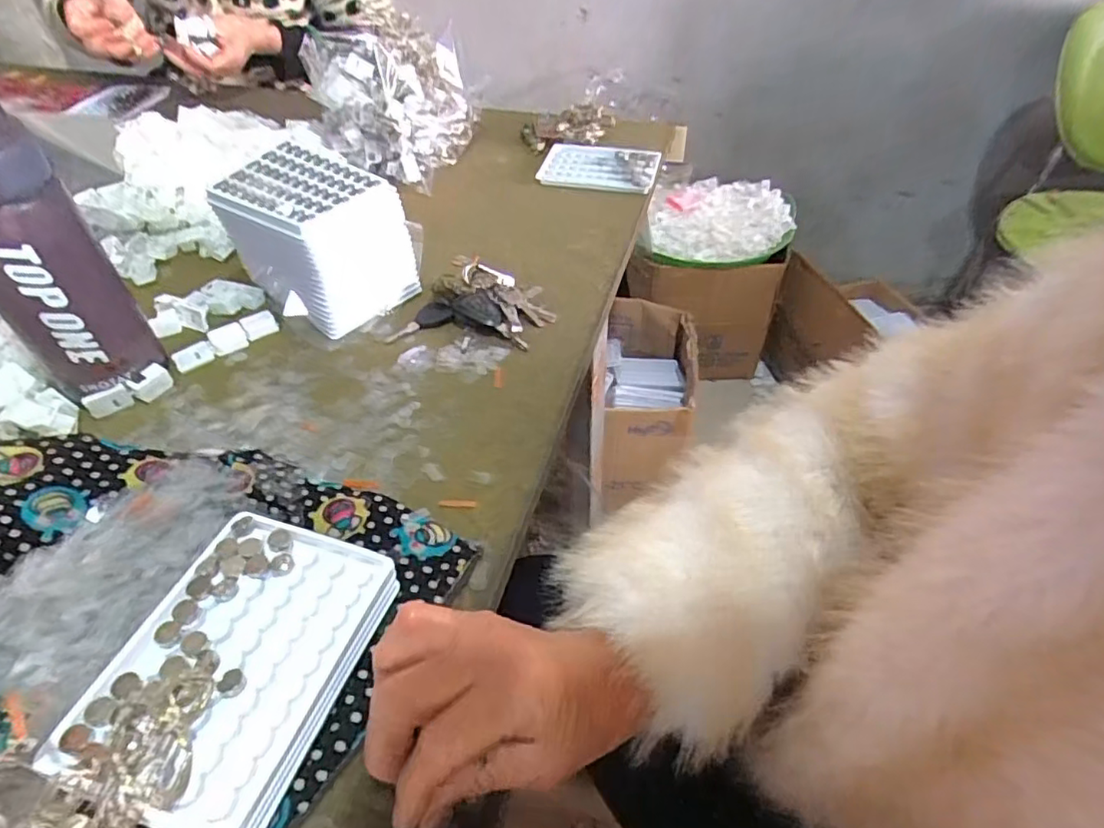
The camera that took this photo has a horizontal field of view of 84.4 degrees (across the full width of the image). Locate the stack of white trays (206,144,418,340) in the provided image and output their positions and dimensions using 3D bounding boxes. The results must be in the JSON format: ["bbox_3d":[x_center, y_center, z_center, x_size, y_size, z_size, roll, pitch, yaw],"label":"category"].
[{"bbox_3d":[-0.195,-0.144,0.507,0.131,0.102,0.108,27,52,25],"label":"stack of white trays"}]

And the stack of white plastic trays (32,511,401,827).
[{"bbox_3d":[-0.143,0.116,0.286,0.094,0.037,0.129,12,47,13],"label":"stack of white plastic trays"}]

